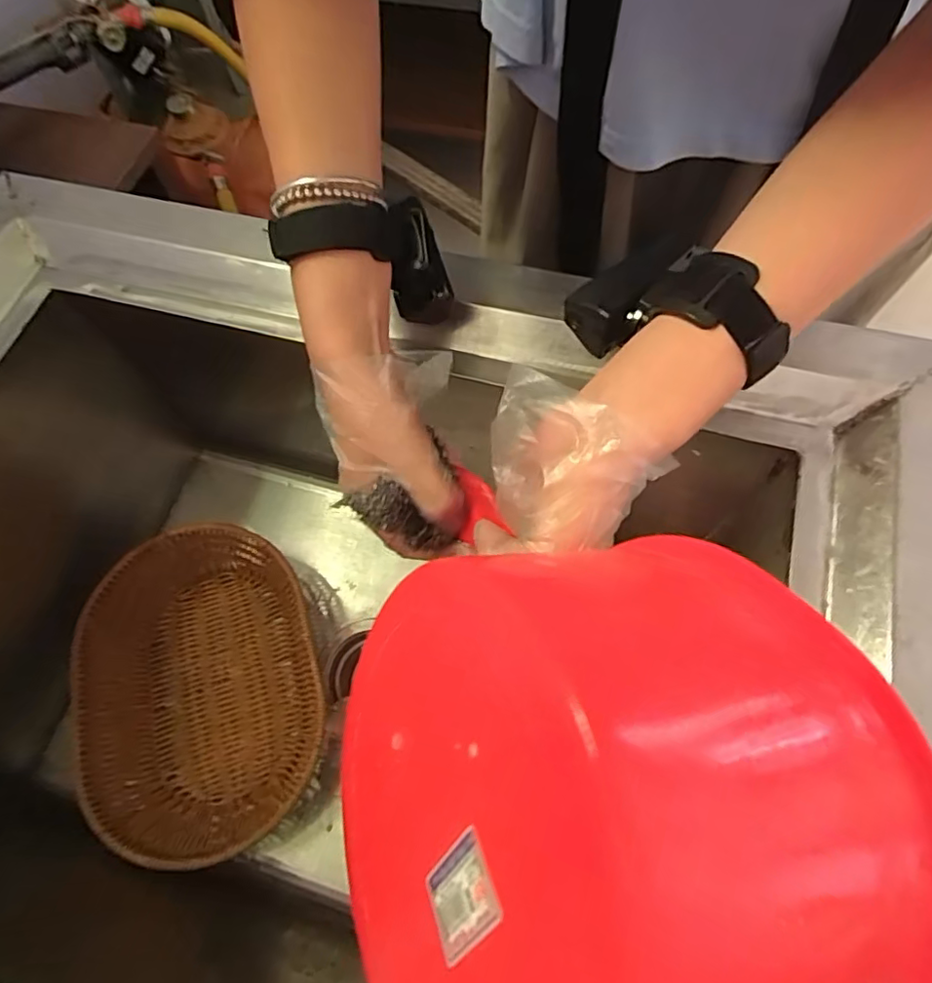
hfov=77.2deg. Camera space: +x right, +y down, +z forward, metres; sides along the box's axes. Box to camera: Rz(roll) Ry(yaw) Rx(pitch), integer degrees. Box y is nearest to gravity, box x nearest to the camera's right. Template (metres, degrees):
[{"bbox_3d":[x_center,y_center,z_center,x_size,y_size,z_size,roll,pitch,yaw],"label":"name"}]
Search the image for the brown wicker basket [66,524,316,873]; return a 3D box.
[{"bbox_3d":[-0.231,0.171,0.527,0.194,0.072,0.268,-19,66,-5],"label":"brown wicker basket"}]

